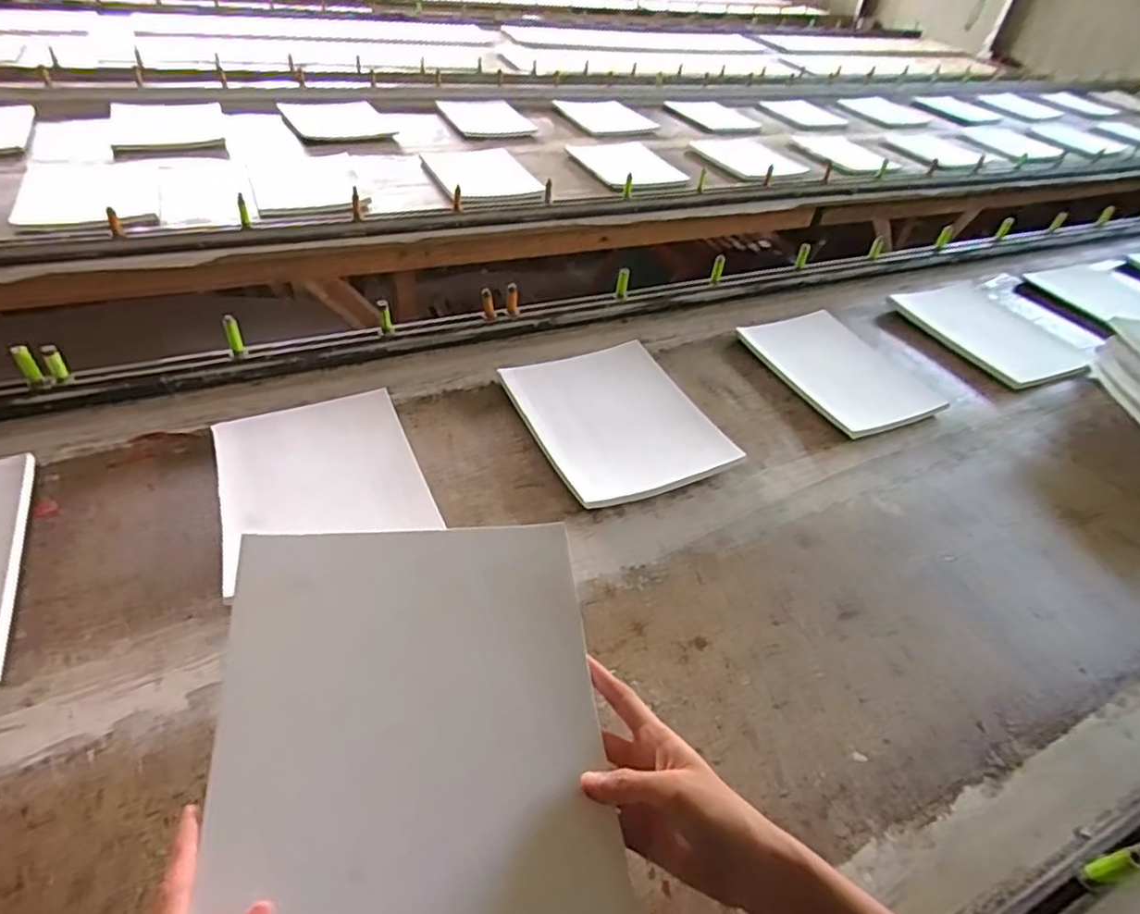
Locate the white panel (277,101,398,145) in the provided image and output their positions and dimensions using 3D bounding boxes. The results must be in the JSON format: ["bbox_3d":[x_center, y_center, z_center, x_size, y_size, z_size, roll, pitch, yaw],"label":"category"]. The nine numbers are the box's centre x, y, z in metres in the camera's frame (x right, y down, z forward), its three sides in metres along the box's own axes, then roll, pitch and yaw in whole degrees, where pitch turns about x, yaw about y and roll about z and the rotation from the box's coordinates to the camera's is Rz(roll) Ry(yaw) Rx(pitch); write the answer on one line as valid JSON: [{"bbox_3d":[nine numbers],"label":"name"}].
[{"bbox_3d":[-0.575,-0.832,1.587,0.226,0.019,0.265,-18,48,-26],"label":"white panel"}]

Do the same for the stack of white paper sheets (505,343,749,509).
[{"bbox_3d":[0.062,-0.052,0.823,0.222,0.032,0.253,-15,47,-23],"label":"stack of white paper sheets"}]

